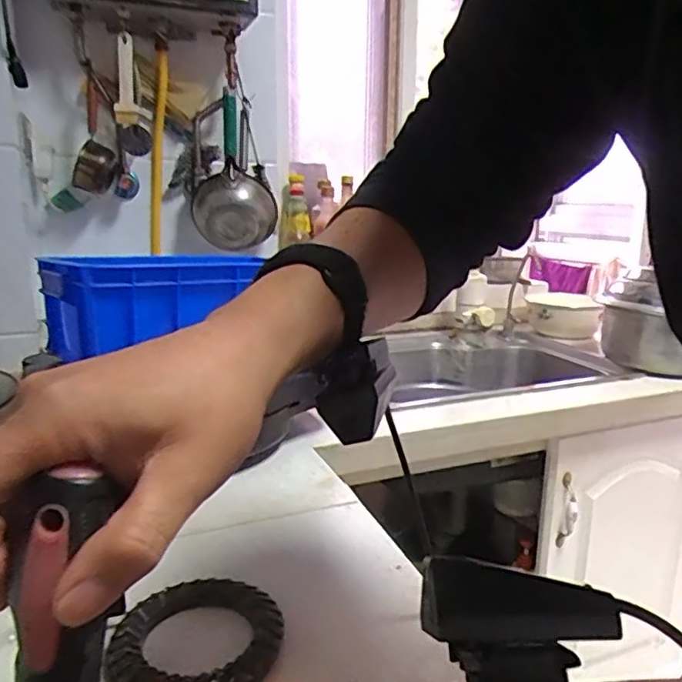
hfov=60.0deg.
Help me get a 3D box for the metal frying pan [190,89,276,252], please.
[{"bbox_3d":[-0.212,-0.321,1.158,0.158,0.275,0.072,-2,13,-9],"label":"metal frying pan"}]

